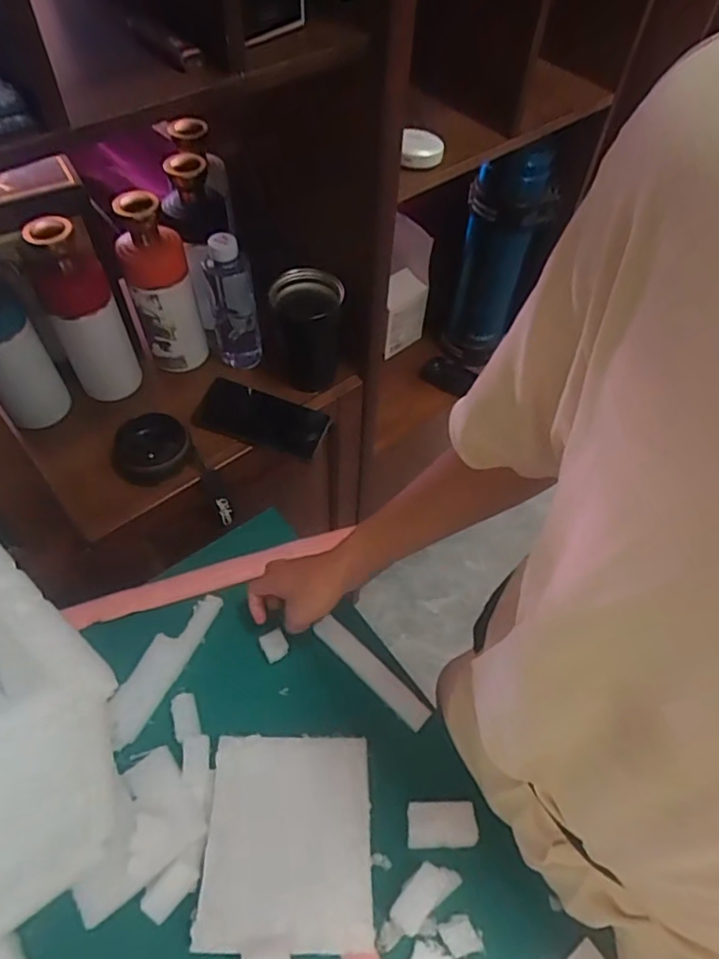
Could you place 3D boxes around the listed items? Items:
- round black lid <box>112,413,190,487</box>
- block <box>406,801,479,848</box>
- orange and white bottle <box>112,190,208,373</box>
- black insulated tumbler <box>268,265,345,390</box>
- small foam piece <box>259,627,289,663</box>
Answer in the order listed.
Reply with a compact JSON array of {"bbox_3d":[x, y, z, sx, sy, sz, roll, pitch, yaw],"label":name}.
[{"bbox_3d":[-0.244,-0.037,0.694,0.079,0.023,0.087,-2,55,-4],"label":"round black lid"},{"bbox_3d":[0.078,0.325,0.560,0.064,0.018,0.036,0,55,-2],"label":"block"},{"bbox_3d":[-0.239,-0.235,0.724,0.076,0.213,0.065,-17,58,-13],"label":"orange and white bottle"},{"bbox_3d":[-0.065,-0.182,0.752,0.077,0.144,0.076,1,55,-2],"label":"black insulated tumbler"},{"bbox_3d":[-0.093,0.180,0.648,0.027,0.017,0.030,-21,59,-16],"label":"small foam piece"}]

